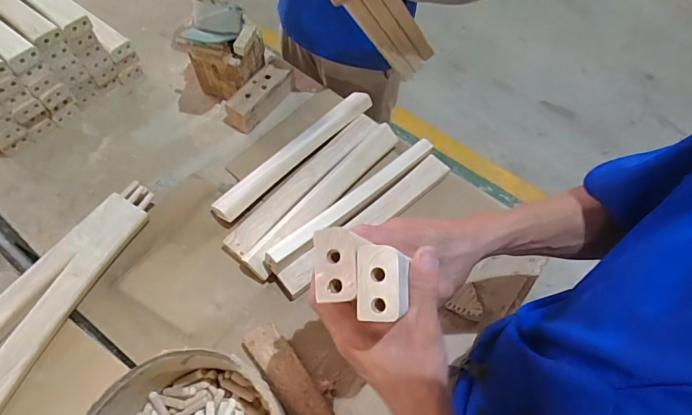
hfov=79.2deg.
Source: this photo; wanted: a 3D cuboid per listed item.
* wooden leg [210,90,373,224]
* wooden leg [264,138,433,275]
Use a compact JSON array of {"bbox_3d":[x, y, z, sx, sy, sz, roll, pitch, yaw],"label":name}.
[{"bbox_3d":[-0.093,-0.107,0.782,0.049,0.033,0.363,42,67,17],"label":"wooden leg"},{"bbox_3d":[0.018,-0.015,0.722,0.368,0.045,0.030,-38,71,-21],"label":"wooden leg"}]

